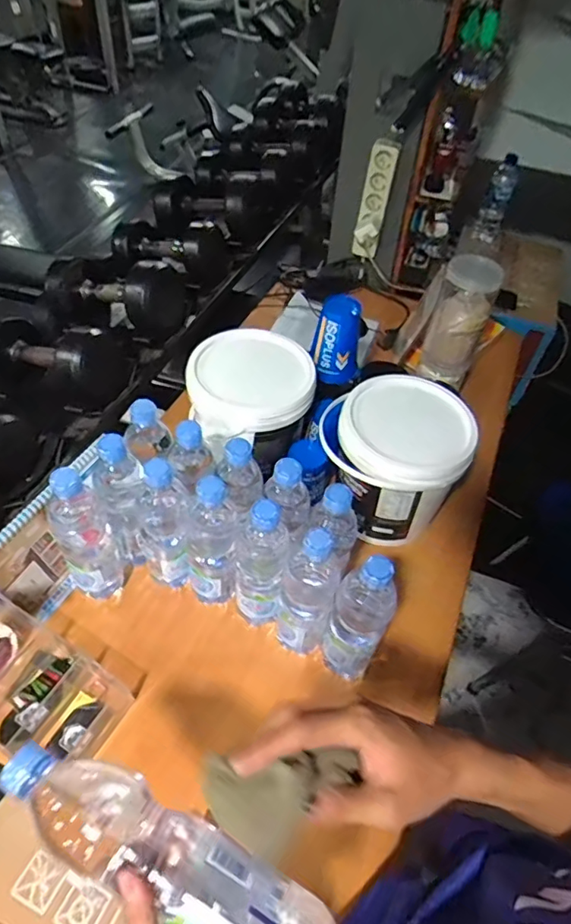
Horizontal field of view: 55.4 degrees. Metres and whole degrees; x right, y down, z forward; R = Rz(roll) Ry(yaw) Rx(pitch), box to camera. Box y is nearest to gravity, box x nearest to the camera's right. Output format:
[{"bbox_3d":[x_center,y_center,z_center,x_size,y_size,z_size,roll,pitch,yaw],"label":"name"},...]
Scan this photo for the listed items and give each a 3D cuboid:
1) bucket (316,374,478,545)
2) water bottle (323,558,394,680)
[{"bbox_3d":[0.167,-0.001,0.840,0.191,0.185,0.193,2,49,-3],"label":"bucket"},{"bbox_3d":[0.086,0.184,0.647,0.067,0.238,0.068,2,49,-3],"label":"water bottle"}]

